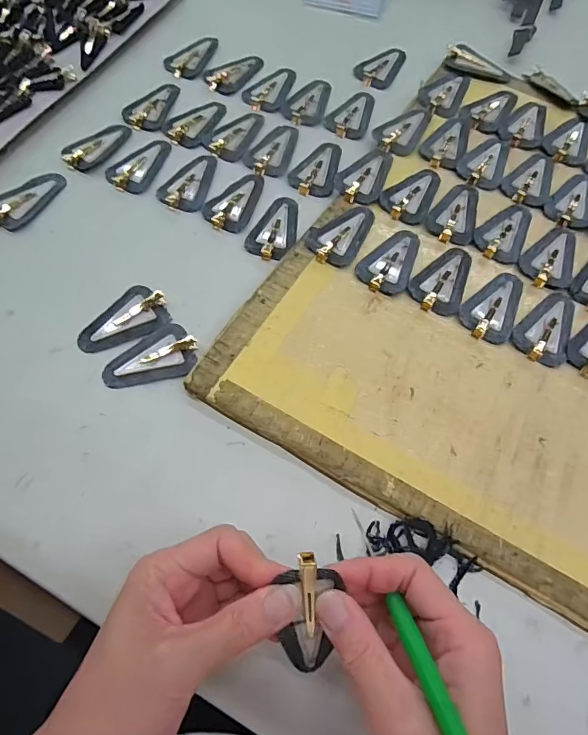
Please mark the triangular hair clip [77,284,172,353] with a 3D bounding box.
[{"bbox_3d":[-0.131,-0.037,0.342,0.070,0.007,0.042,-33,74,-14],"label":"triangular hair clip"}]

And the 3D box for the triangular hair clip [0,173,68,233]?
[{"bbox_3d":[-0.226,-0.144,0.382,0.035,0.007,0.070,41,73,13],"label":"triangular hair clip"}]

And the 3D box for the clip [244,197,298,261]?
[{"bbox_3d":[-0.015,-0.121,0.383,0.038,0.011,0.069,17,69,5],"label":"clip"}]

